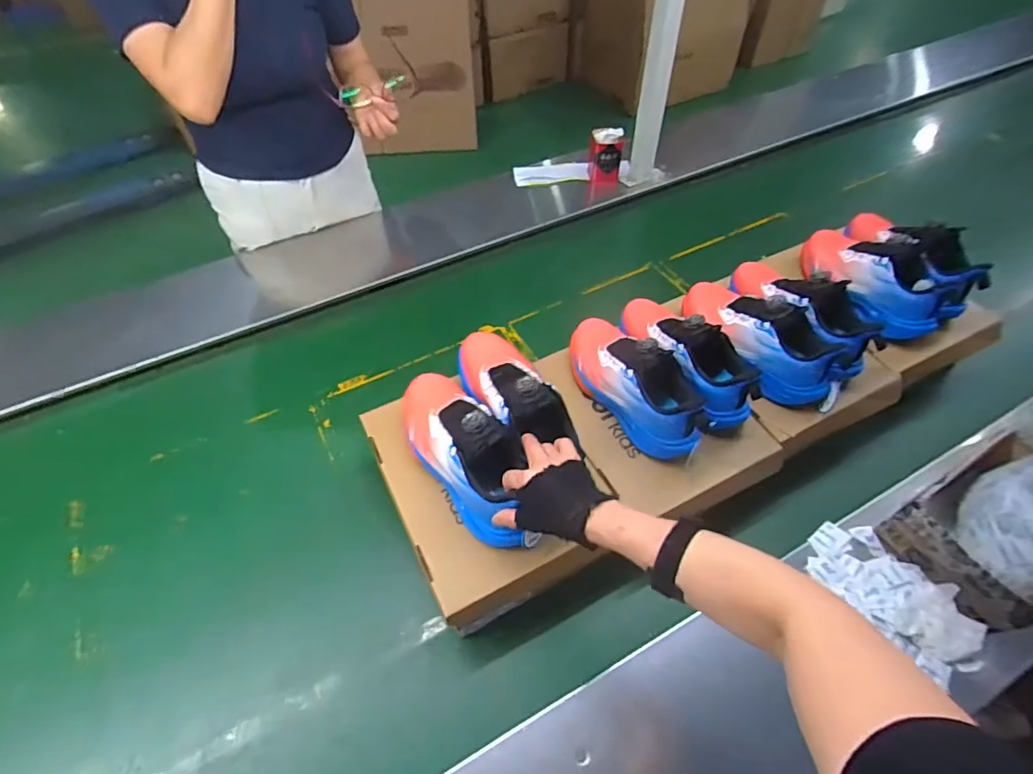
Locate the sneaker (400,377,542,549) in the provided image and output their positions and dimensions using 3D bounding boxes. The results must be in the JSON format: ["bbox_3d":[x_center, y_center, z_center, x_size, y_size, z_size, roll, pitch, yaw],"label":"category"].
[{"bbox_3d":[-0.067,0.074,0.651,0.099,0.126,0.269,-26,50,-17],"label":"sneaker"}]

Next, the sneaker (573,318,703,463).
[{"bbox_3d":[0.161,-0.016,0.721,0.085,0.106,0.251,-28,56,-19],"label":"sneaker"}]

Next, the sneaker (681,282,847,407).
[{"bbox_3d":[0.343,-0.081,0.761,0.083,0.114,0.258,-29,56,-19],"label":"sneaker"}]

